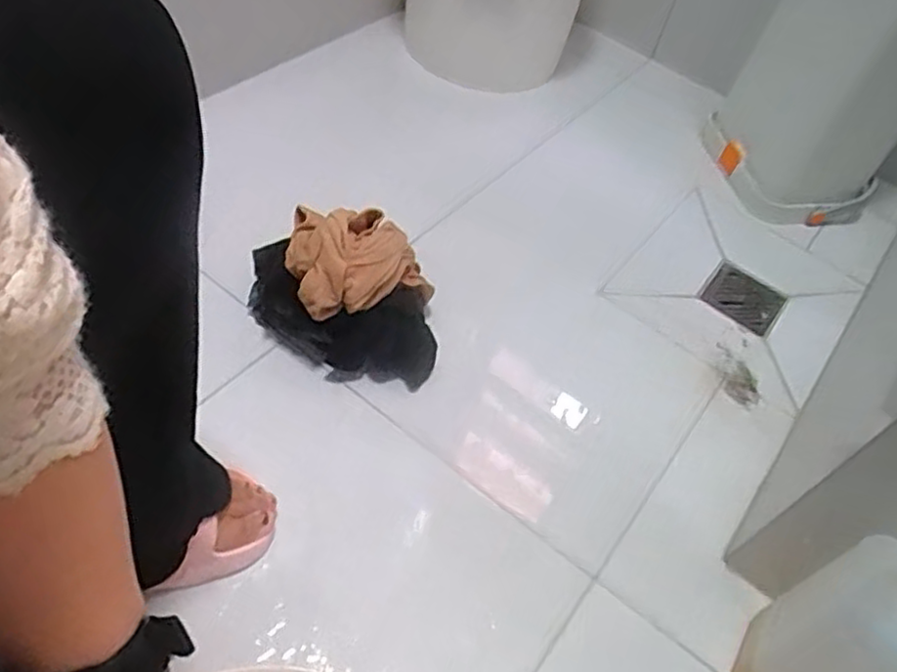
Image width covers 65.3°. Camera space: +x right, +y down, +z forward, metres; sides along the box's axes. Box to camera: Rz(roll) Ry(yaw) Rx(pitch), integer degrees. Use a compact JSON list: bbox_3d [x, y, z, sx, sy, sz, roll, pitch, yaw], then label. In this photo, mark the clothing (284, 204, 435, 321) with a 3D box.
[{"bbox_3d":[-0.087,-0.074,0.715,0.149,0.084,0.124,0,52,-11],"label":"clothing"}]

